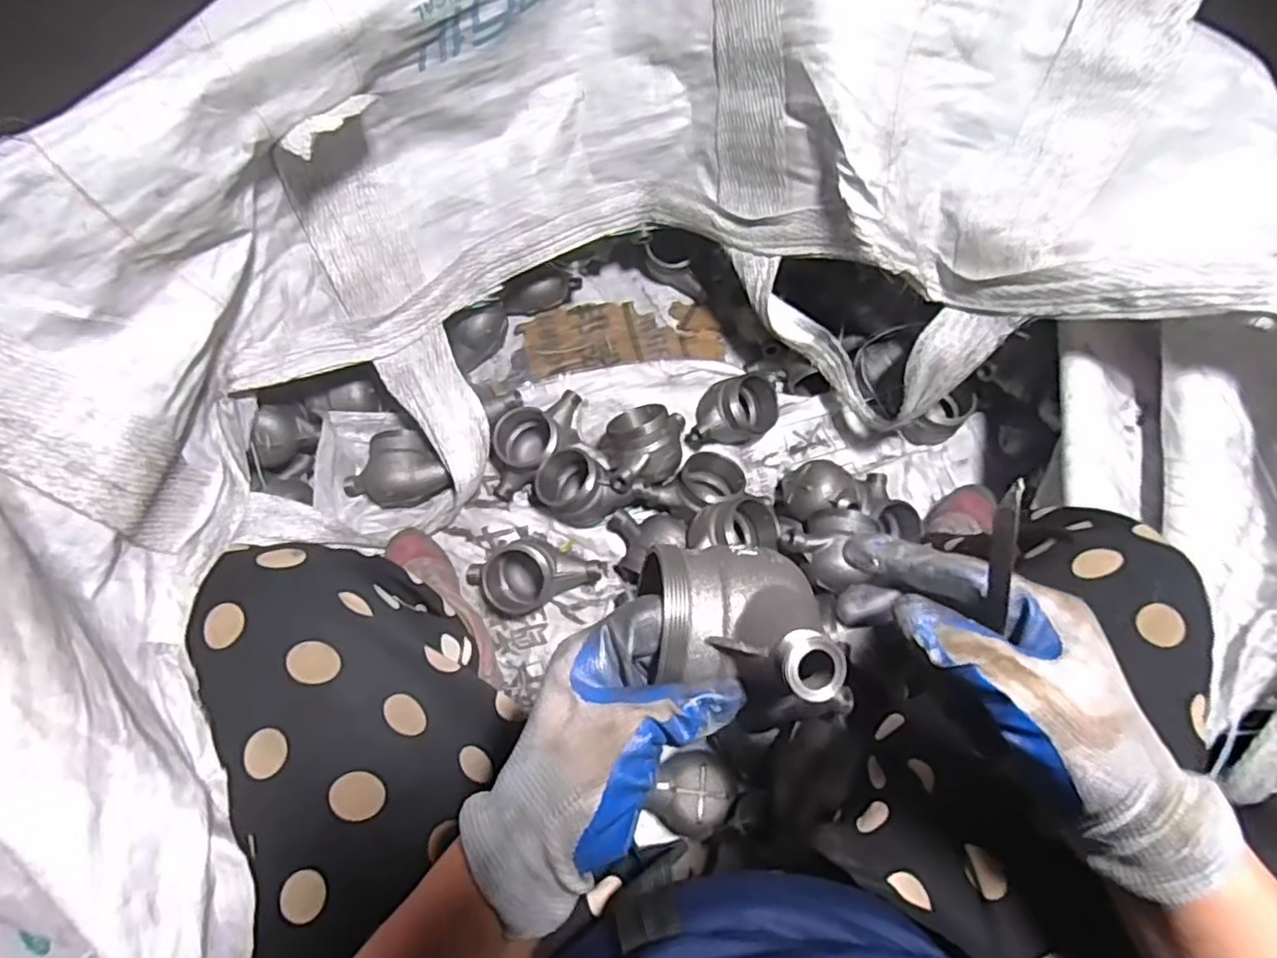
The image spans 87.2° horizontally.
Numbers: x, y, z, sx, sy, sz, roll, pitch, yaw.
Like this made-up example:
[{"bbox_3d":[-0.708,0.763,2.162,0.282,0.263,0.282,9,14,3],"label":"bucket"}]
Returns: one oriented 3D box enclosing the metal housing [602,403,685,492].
[{"bbox_3d":[0.014,-0.038,0.839,0.109,0.090,0.113,0,66,0],"label":"metal housing"}]

